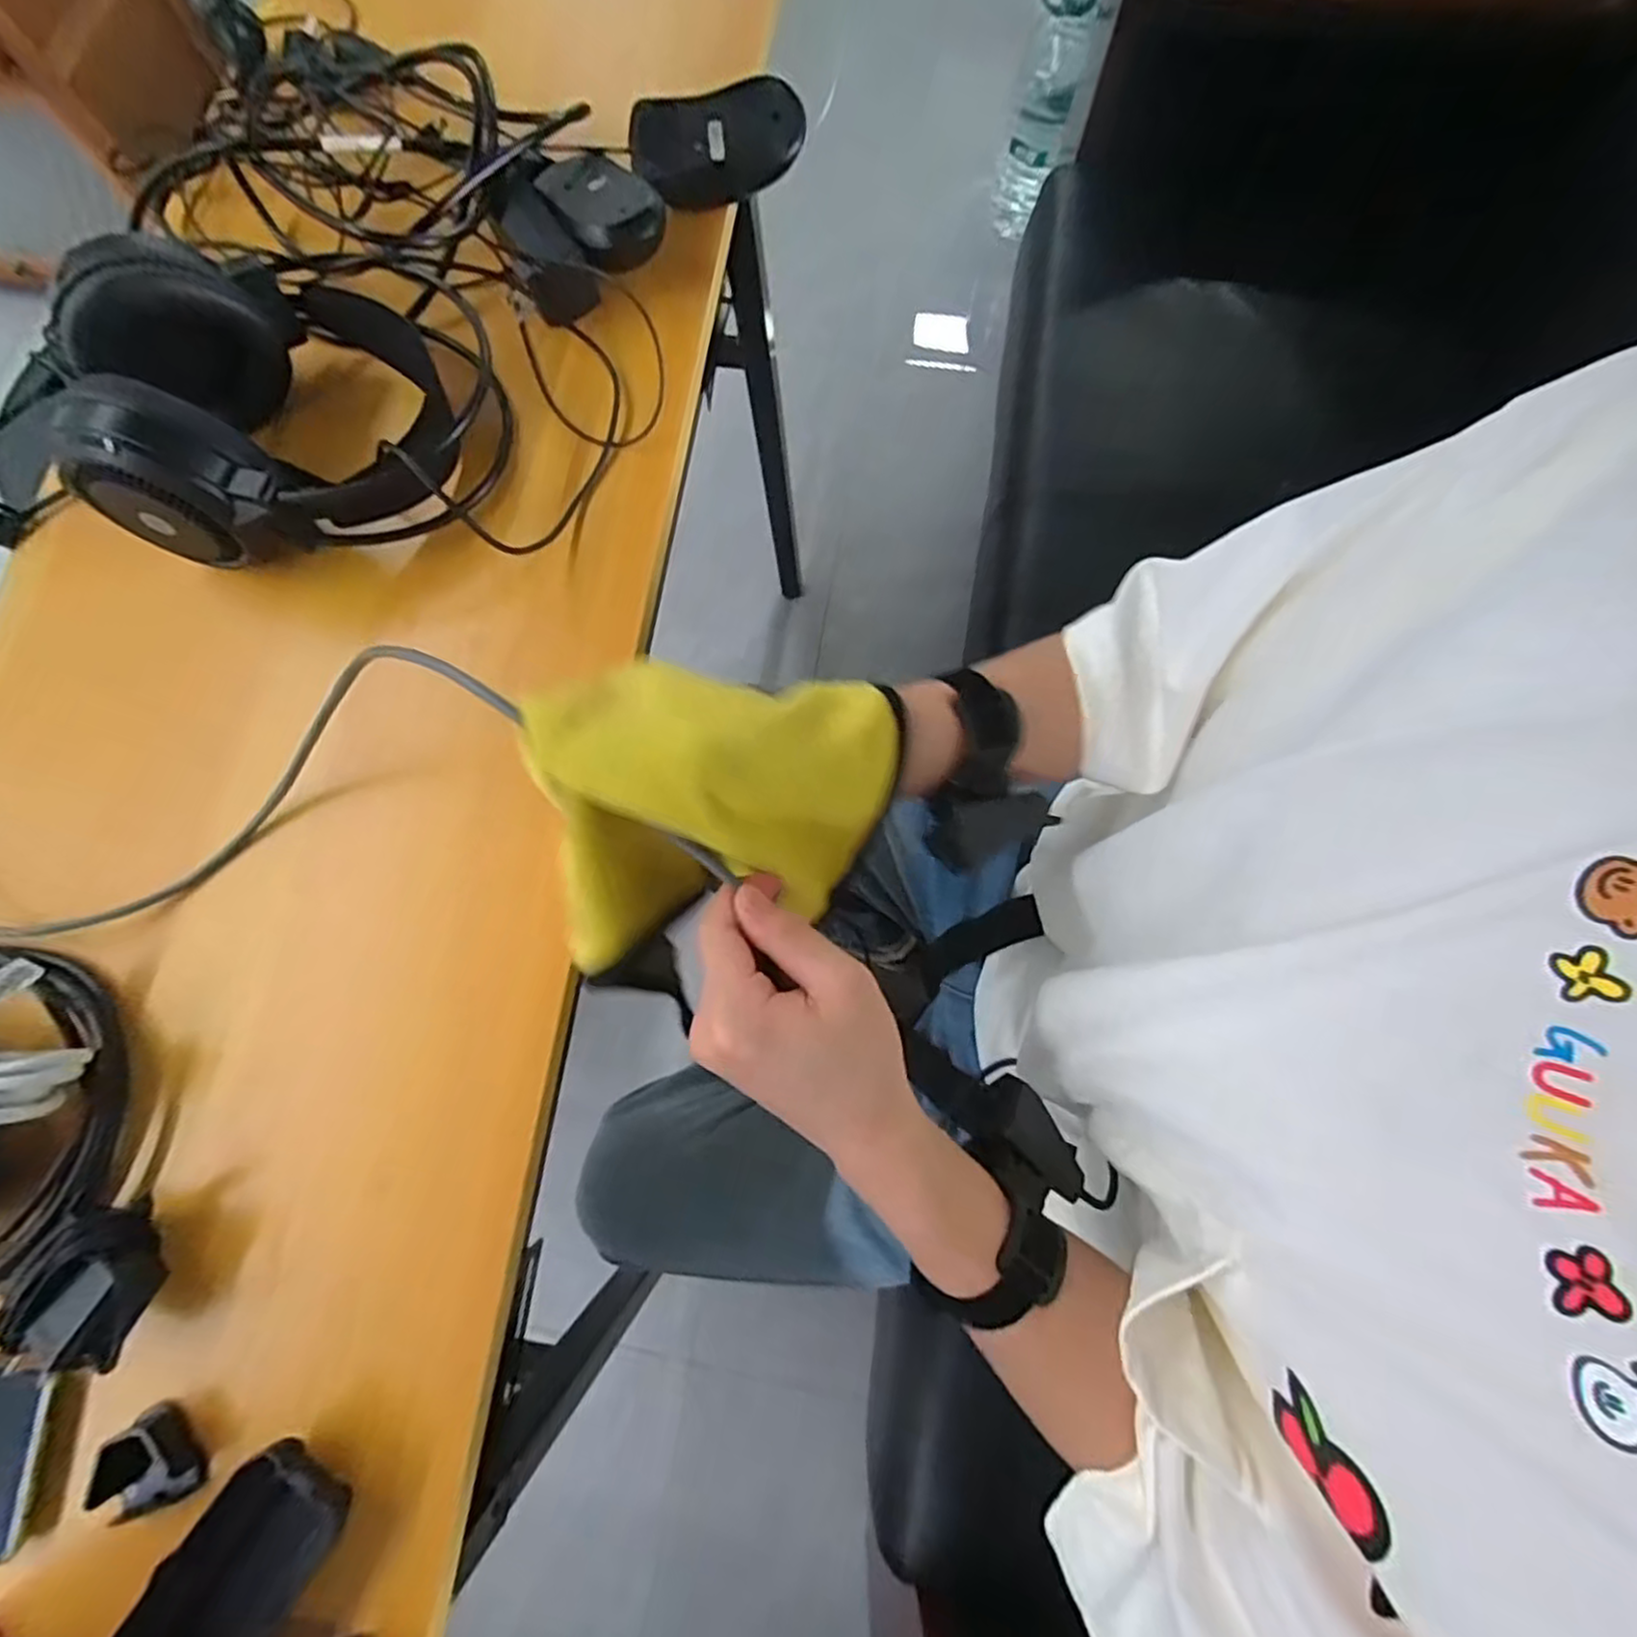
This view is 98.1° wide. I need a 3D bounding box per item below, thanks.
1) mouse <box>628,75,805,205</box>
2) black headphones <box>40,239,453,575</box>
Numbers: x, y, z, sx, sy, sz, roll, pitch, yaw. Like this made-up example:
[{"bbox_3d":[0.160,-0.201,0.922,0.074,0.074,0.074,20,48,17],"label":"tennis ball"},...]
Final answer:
[{"bbox_3d":[-0.066,-0.447,0.467,0.111,0.038,0.054,-15,76,-3],"label":"mouse"},{"bbox_3d":[-0.307,-0.239,0.394,0.168,0.087,0.166,0,76,1],"label":"black headphones"}]

